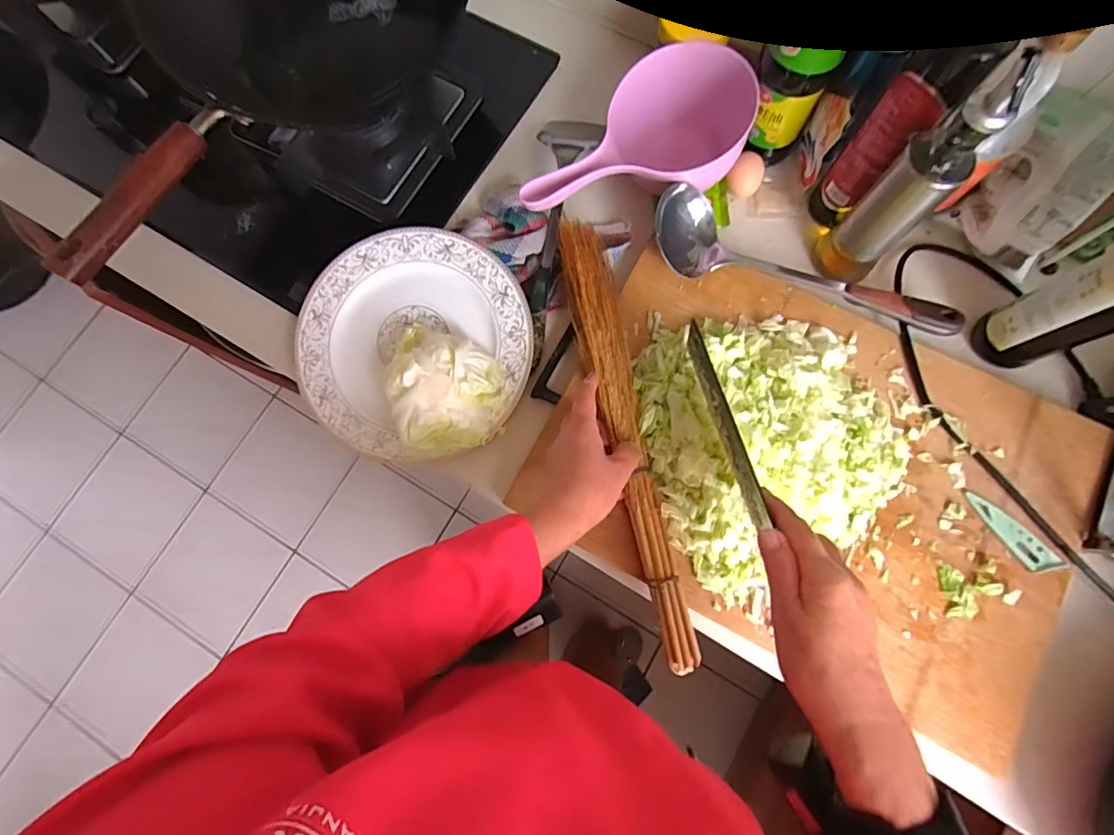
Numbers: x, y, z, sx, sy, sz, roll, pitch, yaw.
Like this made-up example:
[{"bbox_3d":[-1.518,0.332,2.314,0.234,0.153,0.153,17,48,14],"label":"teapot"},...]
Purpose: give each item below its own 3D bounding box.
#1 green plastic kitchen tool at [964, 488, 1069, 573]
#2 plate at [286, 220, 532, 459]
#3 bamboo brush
[{"bbox_3d":[0.417,0.107,0.466,0.025,0.011,0.096,-41,80,-7],"label":"green plastic kitchen tool"},{"bbox_3d":[-0.154,-0.088,0.540,0.243,0.034,0.230,0,78,1],"label":"plate"},{"bbox_3d":[0.068,0.010,0.489,0.051,0.043,0.432,-12,79,-1],"label":"bamboo brush"}]

